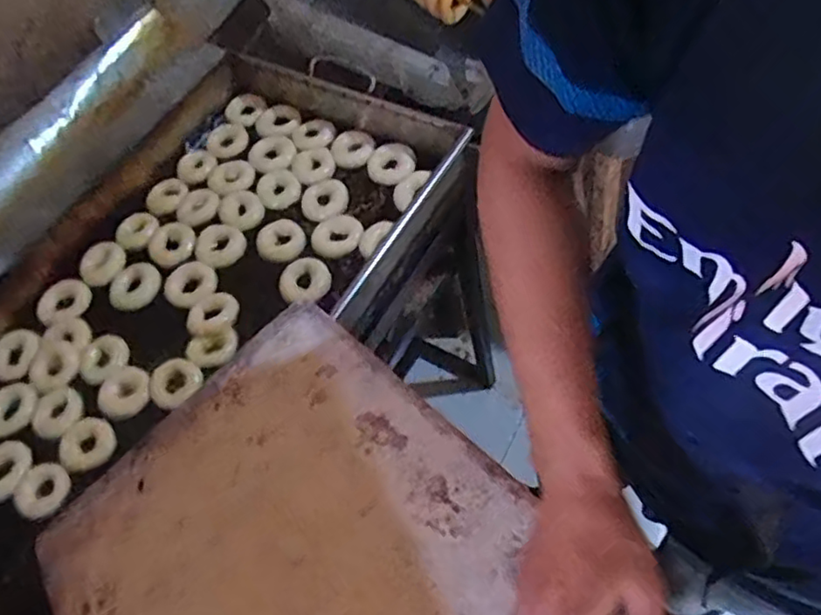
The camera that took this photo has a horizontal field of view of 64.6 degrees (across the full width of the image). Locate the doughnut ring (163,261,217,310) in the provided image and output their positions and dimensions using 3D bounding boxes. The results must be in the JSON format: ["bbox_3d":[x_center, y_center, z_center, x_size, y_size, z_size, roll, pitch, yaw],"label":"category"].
[{"bbox_3d":[-0.318,-0.034,0.934,0.070,0.016,0.075,-4,58,7],"label":"doughnut ring"}]

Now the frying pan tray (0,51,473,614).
[{"bbox_3d":[-0.339,0.002,0.889,0.490,0.137,0.937,25,65,22],"label":"frying pan tray"}]

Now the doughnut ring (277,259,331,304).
[{"bbox_3d":[-0.150,-0.033,0.918,0.074,0.032,0.068,-4,58,7],"label":"doughnut ring"}]

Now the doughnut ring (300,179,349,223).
[{"bbox_3d":[-0.132,-0.167,0.996,0.073,0.013,0.074,-4,58,7],"label":"doughnut ring"}]

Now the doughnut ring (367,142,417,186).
[{"bbox_3d":[-0.030,-0.223,1.003,0.074,0.017,0.077,-4,58,7],"label":"doughnut ring"}]

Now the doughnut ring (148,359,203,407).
[{"bbox_3d":[-0.316,0.101,0.866,0.070,0.016,0.065,-4,58,7],"label":"doughnut ring"}]

